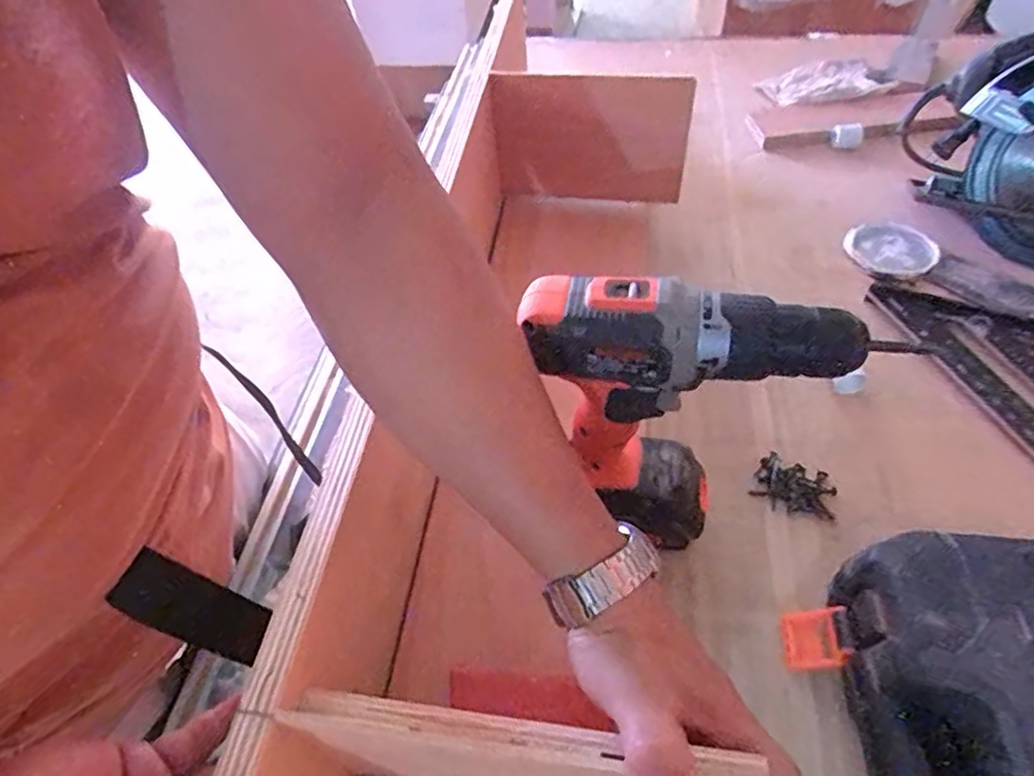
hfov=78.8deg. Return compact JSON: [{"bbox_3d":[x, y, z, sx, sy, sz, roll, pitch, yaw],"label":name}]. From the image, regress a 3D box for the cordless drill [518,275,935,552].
[{"bbox_3d":[0.105,0.029,0.420,0.193,0.221,0.064,5,51,10],"label":"cordless drill"}]

